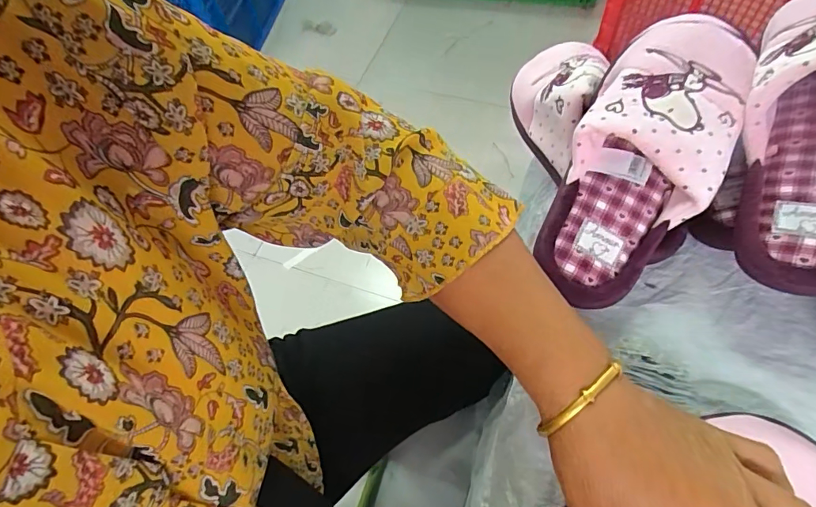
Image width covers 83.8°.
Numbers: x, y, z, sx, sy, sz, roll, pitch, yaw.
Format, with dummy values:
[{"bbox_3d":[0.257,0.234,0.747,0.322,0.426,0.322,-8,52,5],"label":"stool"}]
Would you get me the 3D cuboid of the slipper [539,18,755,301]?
[{"bbox_3d":[0.173,-0.073,0.330,0.098,0.056,0.240,29,90,19],"label":"slipper"}]

